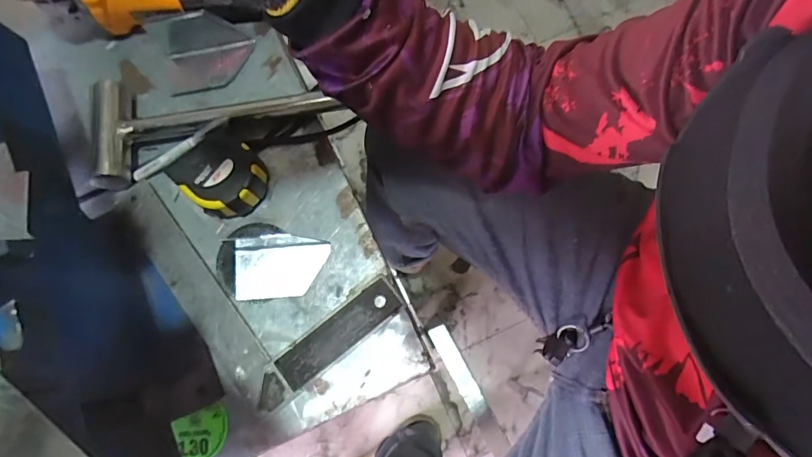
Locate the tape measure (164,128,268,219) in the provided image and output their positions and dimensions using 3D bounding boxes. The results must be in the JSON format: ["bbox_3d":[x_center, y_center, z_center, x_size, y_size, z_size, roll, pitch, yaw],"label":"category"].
[{"bbox_3d":[-0.197,-0.056,0.477,0.080,0.043,0.079,40,82,10],"label":"tape measure"}]

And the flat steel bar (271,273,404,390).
[{"bbox_3d":[-0.068,0.108,0.458,0.139,0.012,0.041,-38,79,-6],"label":"flat steel bar"}]

